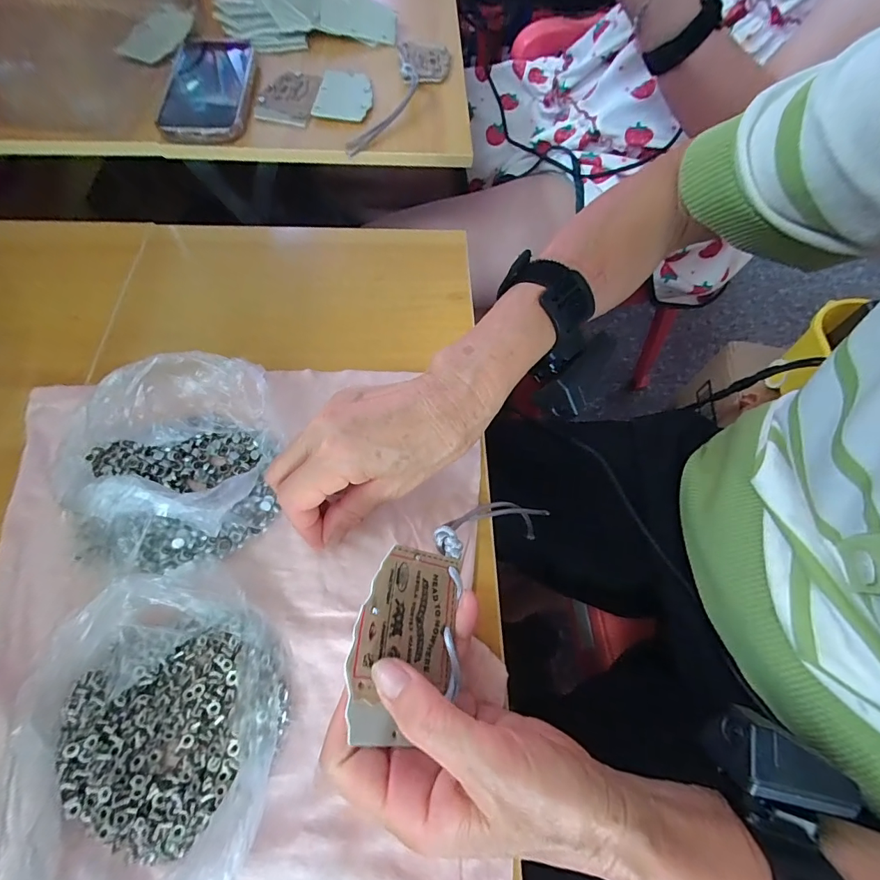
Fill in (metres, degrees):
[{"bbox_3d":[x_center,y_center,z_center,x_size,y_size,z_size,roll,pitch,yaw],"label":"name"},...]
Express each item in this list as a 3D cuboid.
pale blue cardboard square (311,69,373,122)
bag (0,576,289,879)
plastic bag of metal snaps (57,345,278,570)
[{"bbox_3d":[-0.099,-0.364,0.444,0.056,0.004,0.087,5,65,-1],"label":"pale blue cardboard square"},{"bbox_3d":[-0.133,0.141,0.192,0.128,0.057,0.136,25,64,9],"label":"bag"},{"bbox_3d":[-0.164,0.012,0.254,0.116,0.061,0.115,-11,64,-10],"label":"plastic bag of metal snaps"}]

